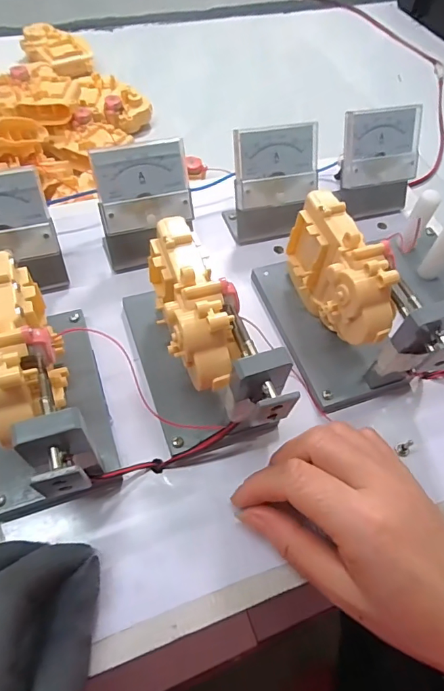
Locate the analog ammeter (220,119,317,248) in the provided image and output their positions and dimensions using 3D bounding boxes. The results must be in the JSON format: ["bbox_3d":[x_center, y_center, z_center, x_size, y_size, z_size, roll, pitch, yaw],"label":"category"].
[{"bbox_3d":[0.042,-0.122,0.344,0.067,0.074,0.043,-14,60,-13],"label":"analog ammeter"}]

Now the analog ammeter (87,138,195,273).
[{"bbox_3d":[-0.055,-0.099,0.320,0.067,0.071,0.041,-20,62,-16],"label":"analog ammeter"}]

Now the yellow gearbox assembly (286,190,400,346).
[{"bbox_3d":[0.074,-0.045,0.282,0.031,0.062,0.096,-13,60,-13],"label":"yellow gearbox assembly"}]

